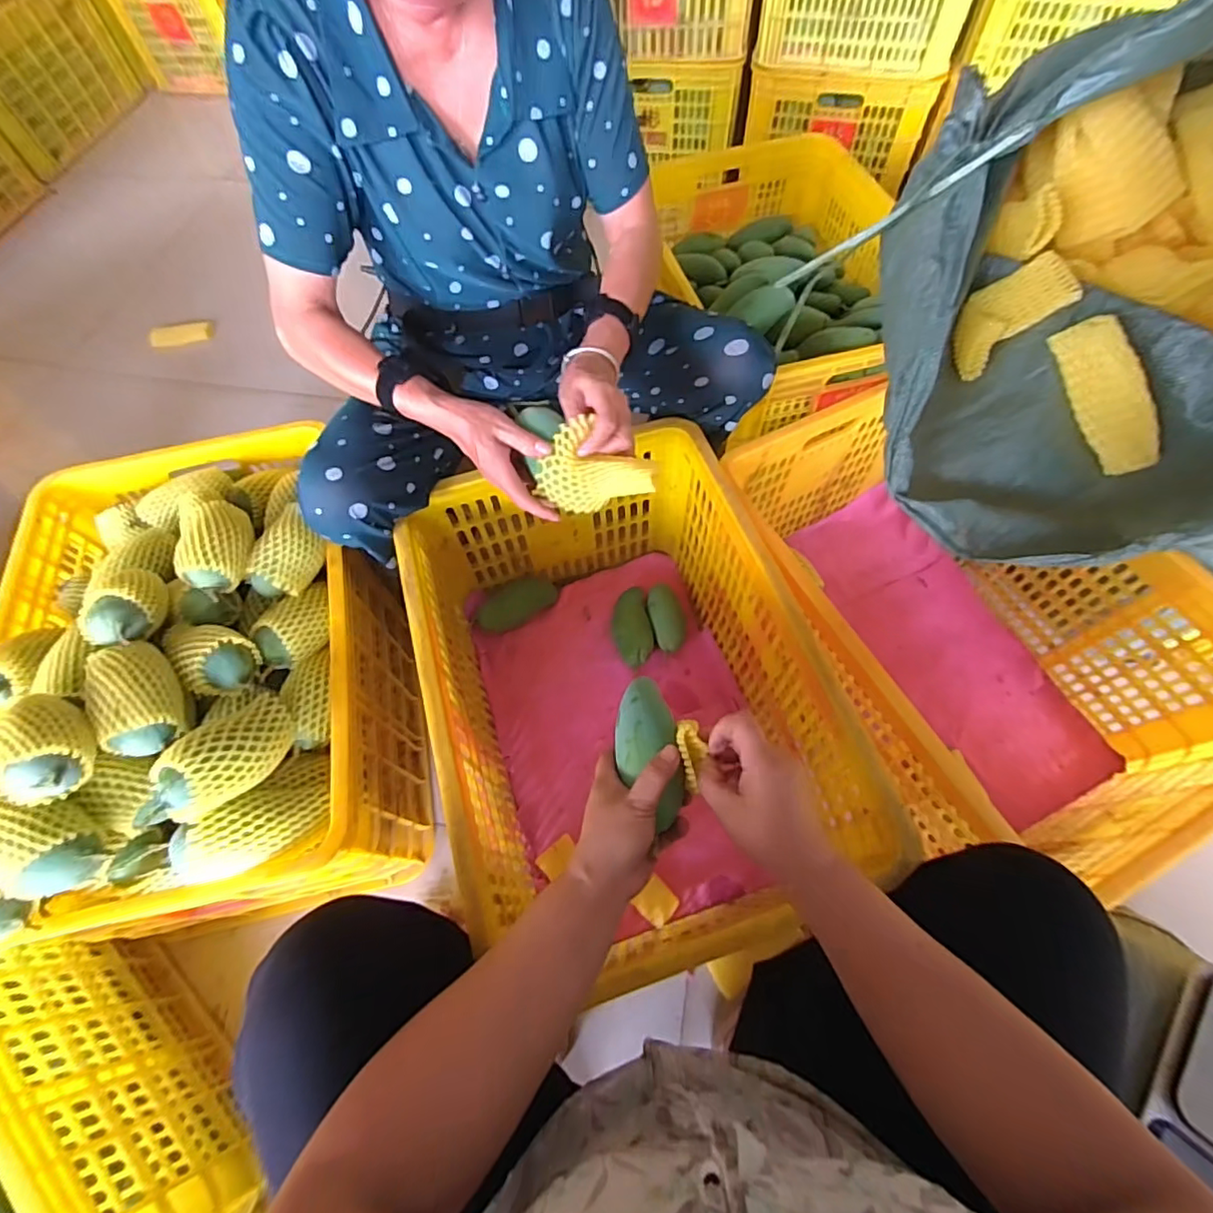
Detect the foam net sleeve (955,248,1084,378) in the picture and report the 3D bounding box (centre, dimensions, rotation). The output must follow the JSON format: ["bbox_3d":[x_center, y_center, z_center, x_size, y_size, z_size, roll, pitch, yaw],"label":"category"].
[{"bbox_3d":[0.357,-0.261,0.510,0.118,0.021,0.067,-44,68,5],"label":"foam net sleeve"}]

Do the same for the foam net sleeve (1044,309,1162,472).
[{"bbox_3d":[0.416,-0.174,0.468,0.034,0.042,0.127,-23,91,-9],"label":"foam net sleeve"}]

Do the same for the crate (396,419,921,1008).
[{"bbox_3d":[0.018,0.116,0.764,0.417,0.324,0.588,-17,64,-6],"label":"crate"}]

